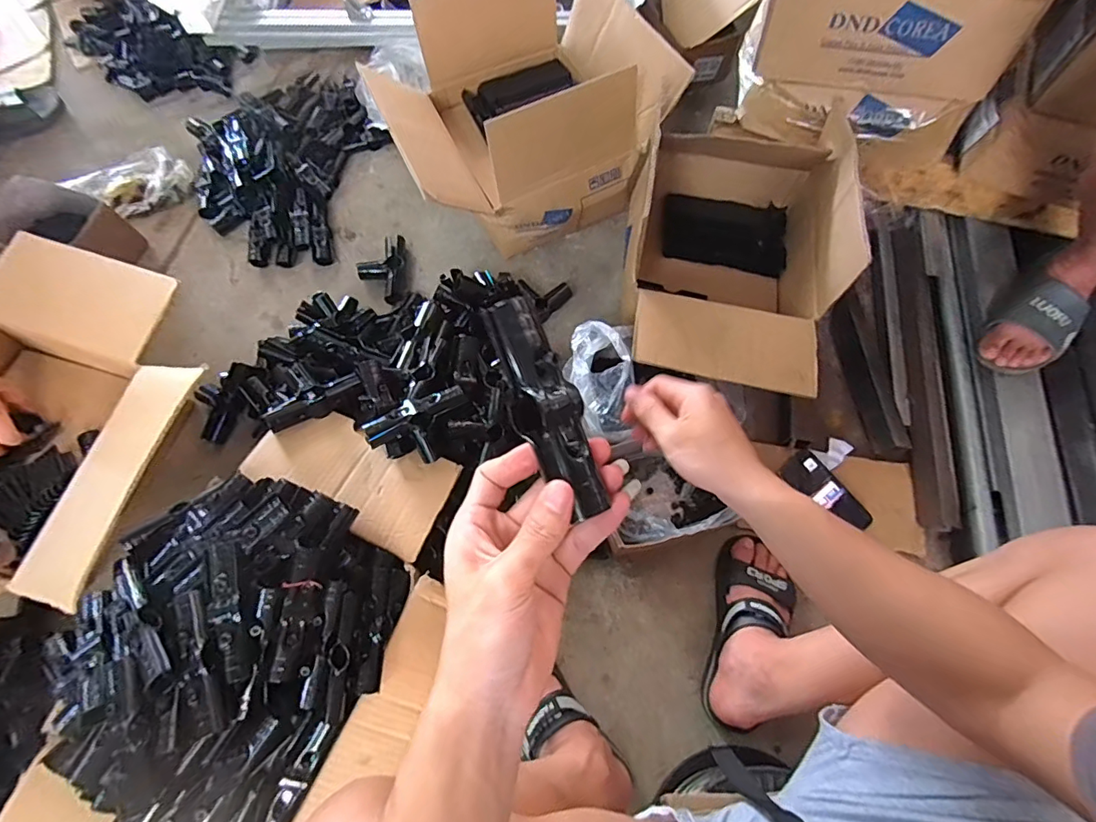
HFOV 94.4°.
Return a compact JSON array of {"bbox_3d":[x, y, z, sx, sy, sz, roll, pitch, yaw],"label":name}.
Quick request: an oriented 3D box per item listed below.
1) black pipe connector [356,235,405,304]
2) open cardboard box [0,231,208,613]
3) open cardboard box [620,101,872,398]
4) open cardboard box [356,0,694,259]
[{"bbox_3d":[-0.301,-0.256,0.925,0.084,0.034,0.139,-8,69,-5],"label":"black pipe connector"},{"bbox_3d":[-0.676,0.048,0.659,0.394,0.201,0.539,11,69,3],"label":"open cardboard box"},{"bbox_3d":[0.288,-0.244,0.822,0.288,0.274,0.465,7,69,1],"label":"open cardboard box"},{"bbox_3d":[-0.059,-0.518,0.914,0.456,0.239,0.387,-30,72,-12],"label":"open cardboard box"}]

